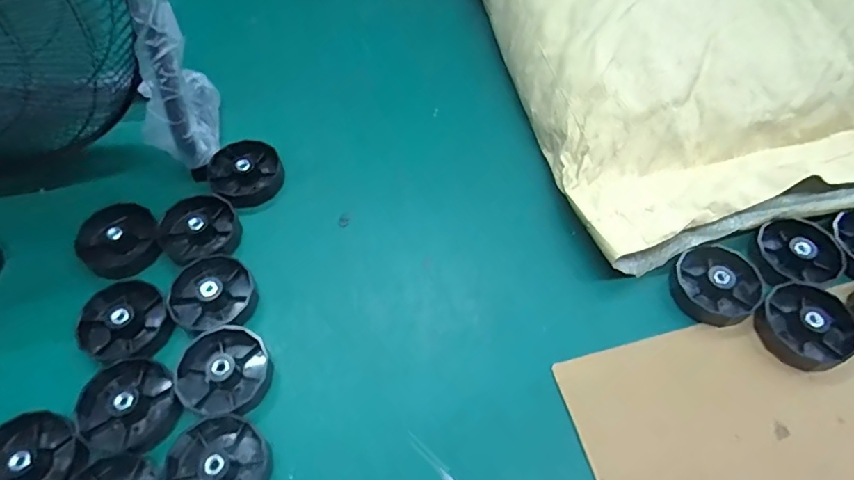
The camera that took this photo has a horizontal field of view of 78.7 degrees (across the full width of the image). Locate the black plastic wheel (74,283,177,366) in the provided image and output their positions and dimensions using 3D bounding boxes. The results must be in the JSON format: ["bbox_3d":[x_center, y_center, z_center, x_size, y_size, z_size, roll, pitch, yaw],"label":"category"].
[{"bbox_3d":[-0.244,0.065,0.420,0.076,0.018,0.064,33,64,20],"label":"black plastic wheel"}]

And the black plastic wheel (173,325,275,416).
[{"bbox_3d":[-0.156,0.098,0.402,0.073,0.022,0.067,0,58,1],"label":"black plastic wheel"}]

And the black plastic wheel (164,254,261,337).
[{"bbox_3d":[-0.181,0.043,0.436,0.067,0.023,0.064,0,58,1],"label":"black plastic wheel"}]

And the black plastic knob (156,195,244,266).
[{"bbox_3d":[-0.205,-0.011,0.470,0.067,0.017,0.065,-27,61,-15],"label":"black plastic knob"}]

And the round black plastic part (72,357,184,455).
[{"bbox_3d":[-0.220,0.120,0.385,0.074,0.017,0.066,1,58,2],"label":"round black plastic part"}]

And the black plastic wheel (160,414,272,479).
[{"bbox_3d":[-0.149,0.157,0.363,0.073,0.020,0.065,5,58,4],"label":"black plastic wheel"}]

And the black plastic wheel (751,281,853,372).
[{"bbox_3d":[0.305,0.067,0.415,0.068,0.024,0.067,-37,64,-21],"label":"black plastic wheel"}]

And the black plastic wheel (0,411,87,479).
[{"bbox_3d":[-0.279,0.156,0.363,0.070,0.022,0.067,0,58,1],"label":"black plastic wheel"}]

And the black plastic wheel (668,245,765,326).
[{"bbox_3d":[0.243,0.036,0.437,0.066,0.020,0.070,0,58,1],"label":"black plastic wheel"}]

